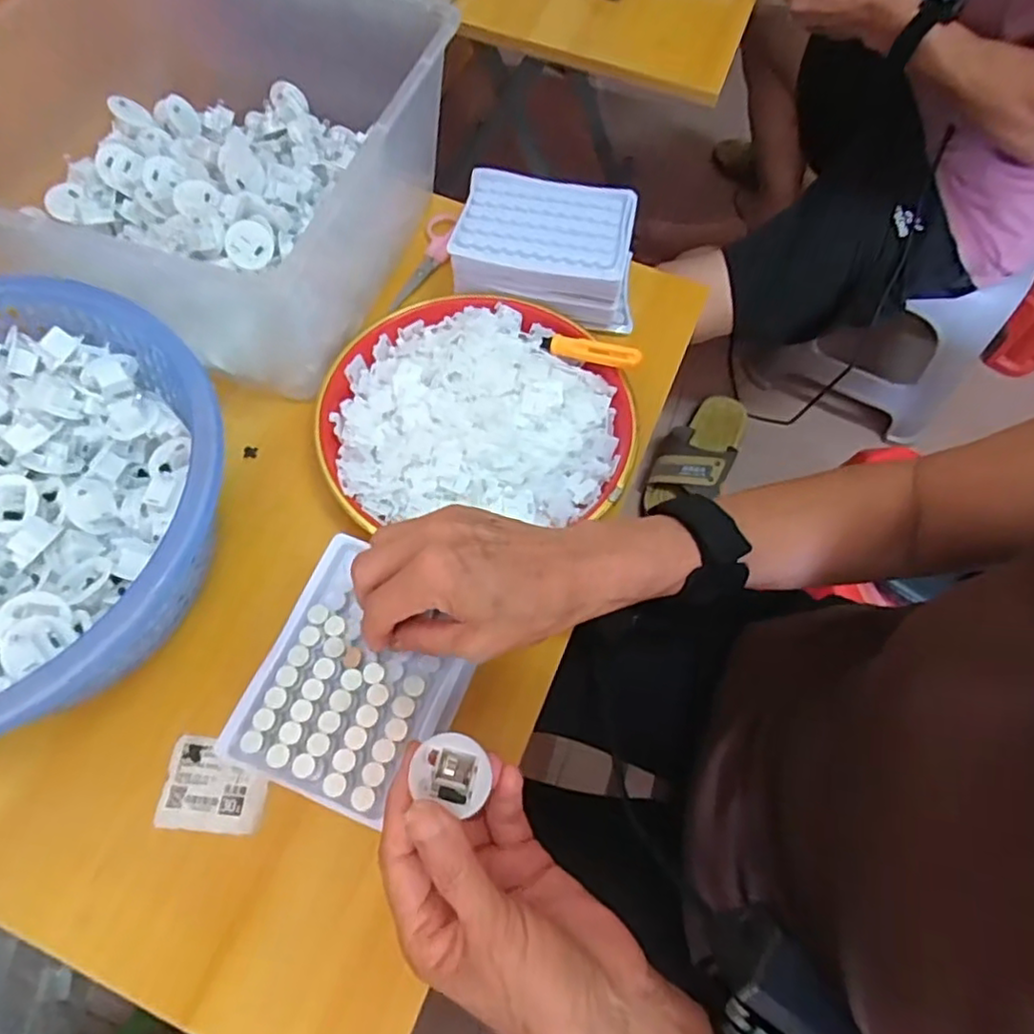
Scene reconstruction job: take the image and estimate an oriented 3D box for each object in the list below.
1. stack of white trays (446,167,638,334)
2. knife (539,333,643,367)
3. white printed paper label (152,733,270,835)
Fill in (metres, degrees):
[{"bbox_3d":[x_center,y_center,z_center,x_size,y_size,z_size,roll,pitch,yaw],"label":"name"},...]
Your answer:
[{"bbox_3d":[0.026,-0.215,0.531,0.143,0.061,0.095,13,65,2],"label":"stack of white trays"},{"bbox_3d":[0.054,-0.123,0.484,0.080,0.016,0.011,19,63,29],"label":"knife"},{"bbox_3d":[-0.172,0.153,0.375,0.058,0.004,0.048,7,64,0],"label":"white printed paper label"}]

